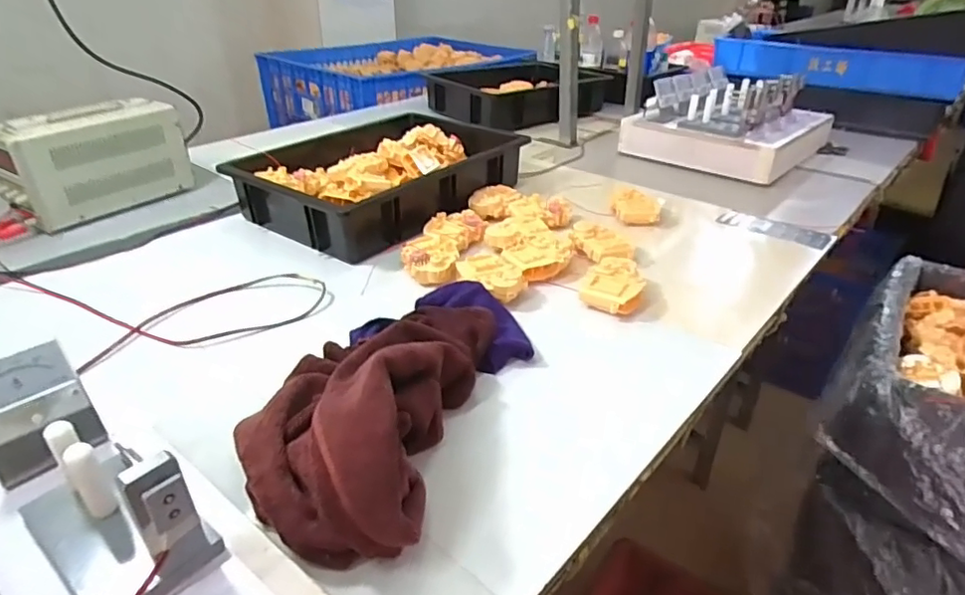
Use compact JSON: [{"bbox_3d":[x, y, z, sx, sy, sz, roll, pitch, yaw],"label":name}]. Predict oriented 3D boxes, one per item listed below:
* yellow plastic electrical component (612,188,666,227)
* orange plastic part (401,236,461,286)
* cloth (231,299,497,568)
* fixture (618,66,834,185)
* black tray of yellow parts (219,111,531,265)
[{"bbox_3d":[0.246,-0.144,0.920,0.075,0.032,0.075,4,31,5],"label":"yellow plastic electrical component"},{"bbox_3d":[-0.069,-0.051,0.762,0.072,0.029,0.083,-1,31,-4],"label":"orange plastic part"},{"bbox_3d":[-0.103,0.068,0.502,0.172,0.094,0.292,7,31,10],"label":"cloth"},{"bbox_3d":[0.517,-0.375,1.203,0.303,0.131,0.382,25,38,34],"label":"fixture"},{"bbox_3d":[-0.130,-0.220,0.988,0.308,0.091,0.514,19,35,28],"label":"black tray of yellow parts"}]

